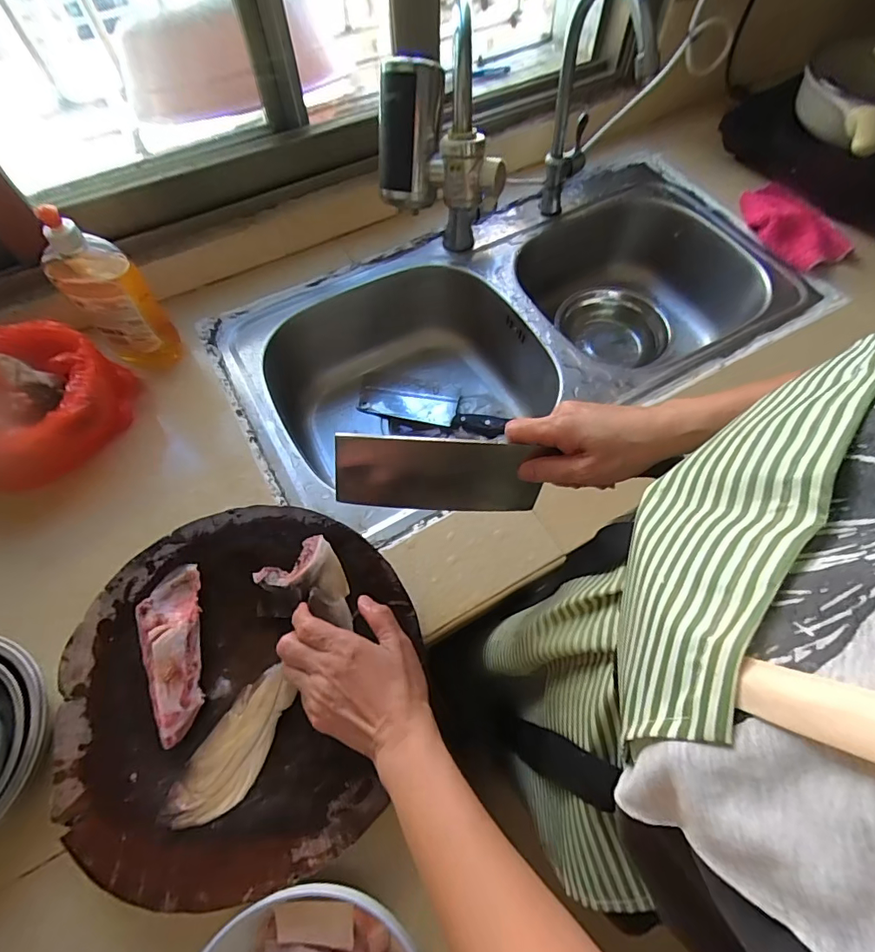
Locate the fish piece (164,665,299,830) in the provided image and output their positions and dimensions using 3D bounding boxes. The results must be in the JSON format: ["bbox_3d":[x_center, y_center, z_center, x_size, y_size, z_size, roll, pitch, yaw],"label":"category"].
[{"bbox_3d":[-0.158,0.213,0.383,0.047,0.015,0.121,29,72,14],"label":"fish piece"}]

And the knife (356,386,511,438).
[{"bbox_3d":[-0.011,-0.106,0.777,0.237,0.020,0.062,13,64,7],"label":"knife"}]

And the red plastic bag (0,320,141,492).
[{"bbox_3d":[-0.471,-0.090,0.558,0.196,0.083,0.194,-27,66,-13],"label":"red plastic bag"}]

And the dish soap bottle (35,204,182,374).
[{"bbox_3d":[-0.374,-0.202,0.558,0.080,0.186,0.056,-42,70,-19],"label":"dish soap bottle"}]

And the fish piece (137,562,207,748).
[{"bbox_3d":[-0.232,0.150,0.418,0.050,0.026,0.143,-11,63,-5],"label":"fish piece"}]

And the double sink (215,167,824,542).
[{"bbox_3d":[0.119,-0.184,0.736,0.771,0.165,0.408,-27,66,-13],"label":"double sink"}]

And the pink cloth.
[{"bbox_3d":[0.530,-0.379,0.725,0.112,0.044,0.178,-19,64,-9],"label":"pink cloth"}]

